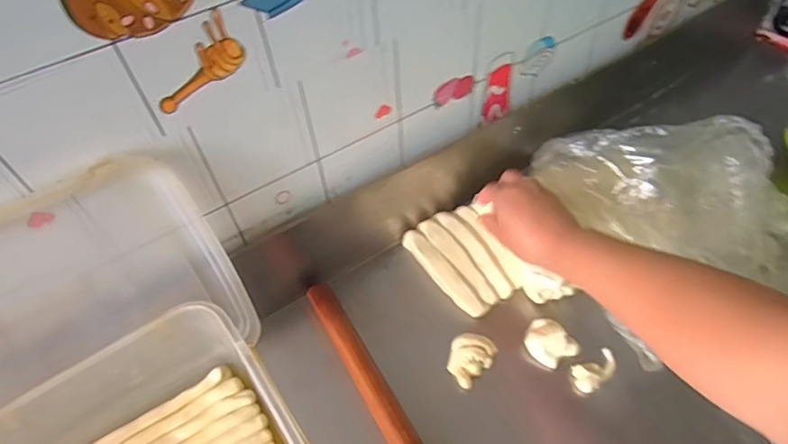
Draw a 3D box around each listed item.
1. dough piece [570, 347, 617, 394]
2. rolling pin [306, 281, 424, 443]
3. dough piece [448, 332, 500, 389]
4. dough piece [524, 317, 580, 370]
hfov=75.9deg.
[{"bbox_3d":[0.203,0.148,0.509,0.055,0.011,0.029,-29,56,-17],"label":"dough piece"},{"bbox_3d":[-0.008,0.178,0.486,0.028,0.026,0.304,-27,55,-16],"label":"rolling pin"},{"bbox_3d":[0.077,0.137,0.516,0.051,0.020,0.042,-37,58,-22],"label":"dough piece"},{"bbox_3d":[0.161,0.124,0.523,0.043,0.024,0.049,-33,57,-20],"label":"dough piece"}]

